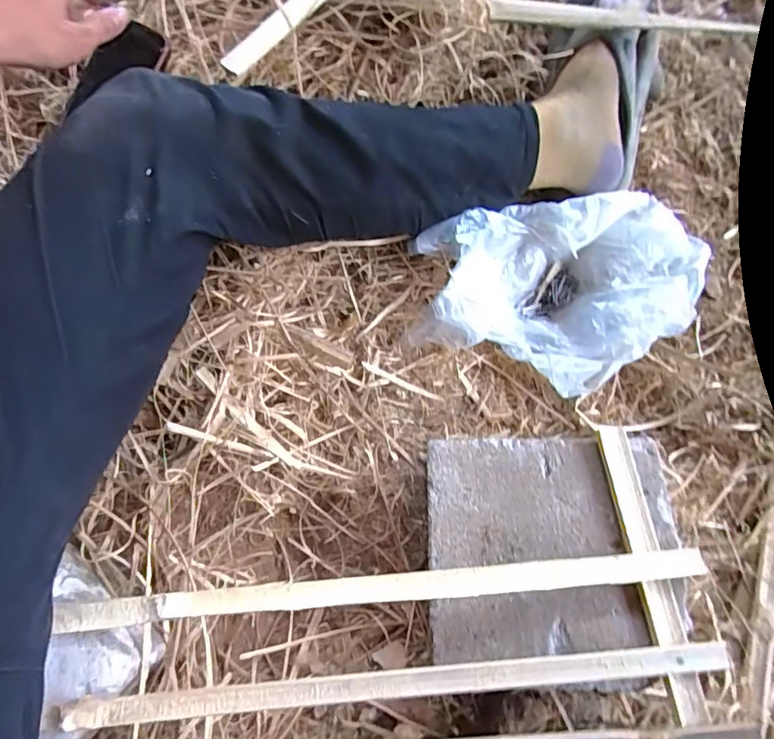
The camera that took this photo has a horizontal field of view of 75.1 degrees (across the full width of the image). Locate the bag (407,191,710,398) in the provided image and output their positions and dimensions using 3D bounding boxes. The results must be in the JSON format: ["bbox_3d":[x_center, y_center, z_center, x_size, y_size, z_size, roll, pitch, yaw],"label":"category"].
[{"bbox_3d":[0.185,-0.082,0.541,0.297,0.077,0.195,-7,75,-2],"label":"bag"}]

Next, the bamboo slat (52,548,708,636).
[{"bbox_3d":[-0.007,0.177,0.404,0.508,0.018,0.025,-5,75,-1],"label":"bamboo slat"}]

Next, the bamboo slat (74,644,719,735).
[{"bbox_3d":[0.007,0.241,0.382,0.488,0.017,0.020,-5,75,-1],"label":"bamboo slat"}]

